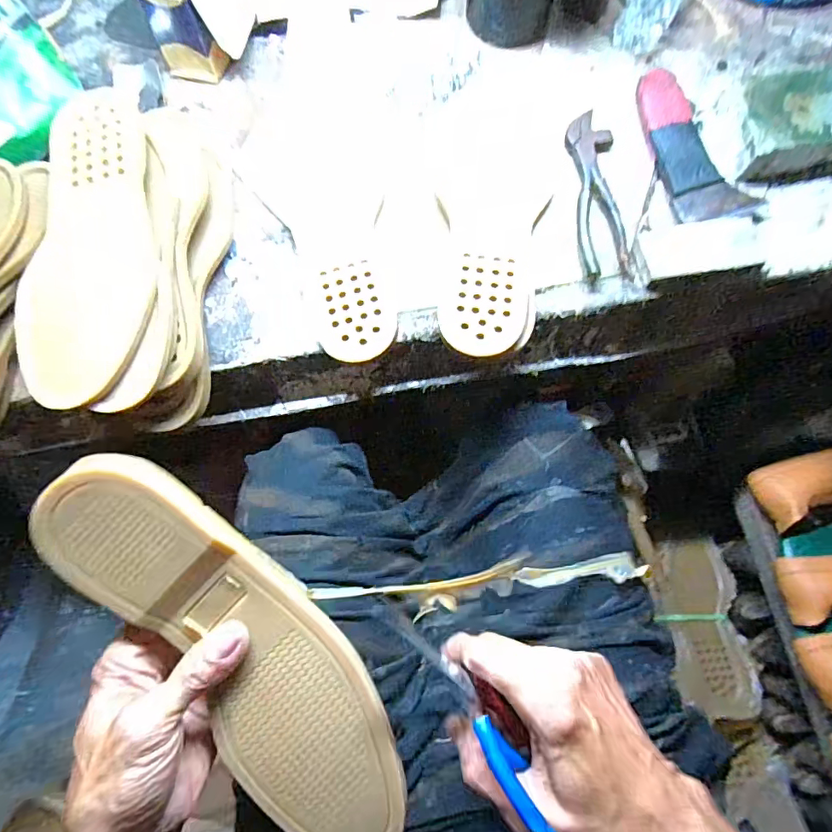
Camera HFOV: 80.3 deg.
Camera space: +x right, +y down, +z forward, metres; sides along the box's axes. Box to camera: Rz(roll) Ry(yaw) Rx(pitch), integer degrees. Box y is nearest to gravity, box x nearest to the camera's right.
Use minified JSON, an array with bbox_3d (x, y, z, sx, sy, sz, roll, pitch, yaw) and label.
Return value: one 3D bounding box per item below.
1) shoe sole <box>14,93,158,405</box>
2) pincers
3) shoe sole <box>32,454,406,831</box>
[{"bbox_3d":[-0.267,-0.155,0.412,0.097,0.023,0.303,-5,75,-1],"label":"shoe sole"},{"bbox_3d":[0.173,-0.217,0.475,0.044,0.014,0.186,-1,75,0],"label":"pincers"},{"bbox_3d":[-0.105,0.137,0.290,0.097,0.030,0.267,-39,92,-9],"label":"shoe sole"}]

